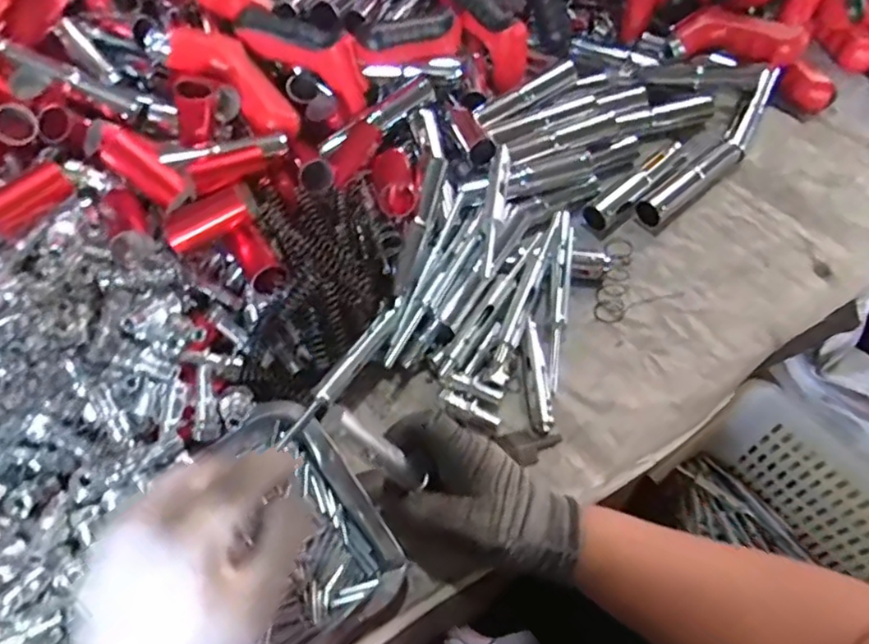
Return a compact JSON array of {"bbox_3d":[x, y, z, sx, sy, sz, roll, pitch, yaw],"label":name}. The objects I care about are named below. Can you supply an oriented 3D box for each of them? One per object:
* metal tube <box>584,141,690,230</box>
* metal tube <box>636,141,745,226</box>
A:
[{"bbox_3d":[0.192,-0.129,0.574,0.120,0.029,0.031,-35,62,-18],"label":"metal tube"},{"bbox_3d":[0.247,-0.135,0.574,0.127,0.020,0.026,-35,62,-17],"label":"metal tube"}]

